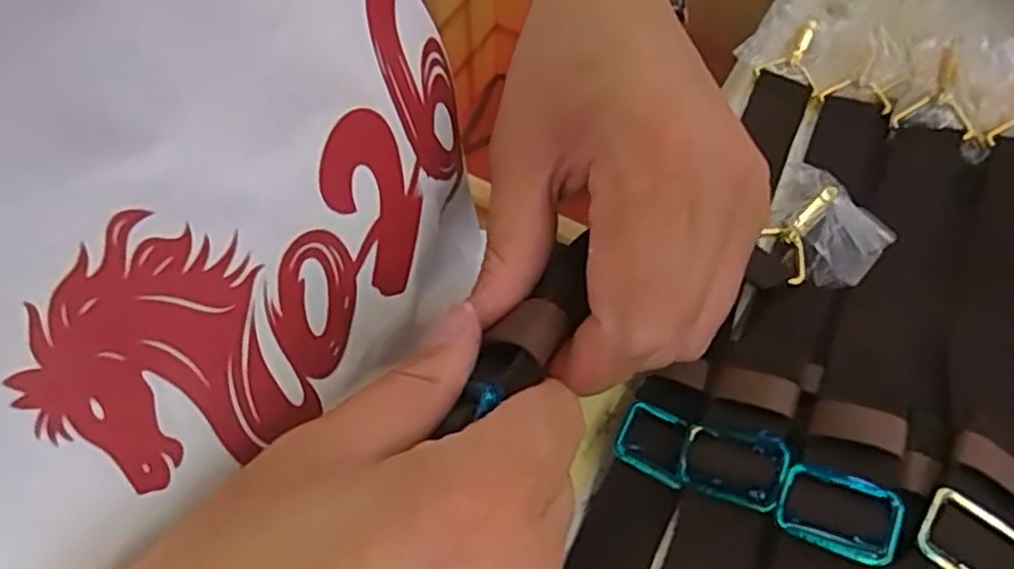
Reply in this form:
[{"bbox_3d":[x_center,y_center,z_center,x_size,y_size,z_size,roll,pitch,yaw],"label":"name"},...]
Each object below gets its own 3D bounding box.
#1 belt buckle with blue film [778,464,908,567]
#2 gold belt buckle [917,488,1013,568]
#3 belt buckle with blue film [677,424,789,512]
[{"bbox_3d":[0.131,0.091,0.288,0.045,0.007,0.031,16,63,35],"label":"belt buckle with blue film"},{"bbox_3d":[0.181,0.101,0.275,0.045,0.007,0.029,31,63,18],"label":"gold belt buckle"},{"bbox_3d":[0.098,0.077,0.316,0.045,0.010,0.033,12,71,32],"label":"belt buckle with blue film"}]

